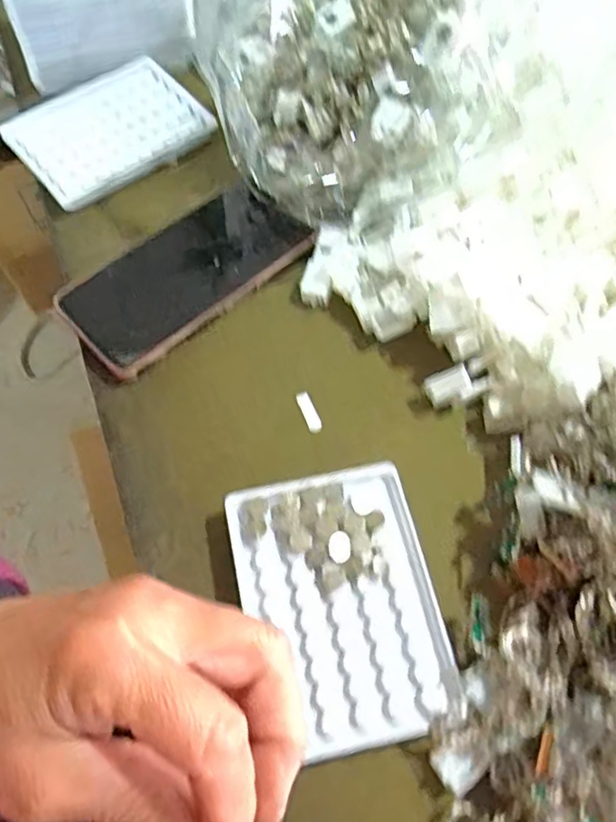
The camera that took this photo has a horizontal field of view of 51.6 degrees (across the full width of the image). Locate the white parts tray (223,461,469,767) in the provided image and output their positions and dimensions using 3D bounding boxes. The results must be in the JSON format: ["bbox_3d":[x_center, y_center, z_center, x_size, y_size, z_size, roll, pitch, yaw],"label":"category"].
[{"bbox_3d":[0.017,0.096,0.321,0.093,0.022,0.131,-13,64,-7],"label":"white parts tray"}]

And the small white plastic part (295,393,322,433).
[{"bbox_3d":[0.001,0.000,0.382,0.008,0.004,0.028,-18,65,-10],"label":"small white plastic part"}]

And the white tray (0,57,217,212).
[{"bbox_3d":[-0.147,-0.209,0.474,0.133,0.022,0.095,-34,69,-16],"label":"white tray"}]

